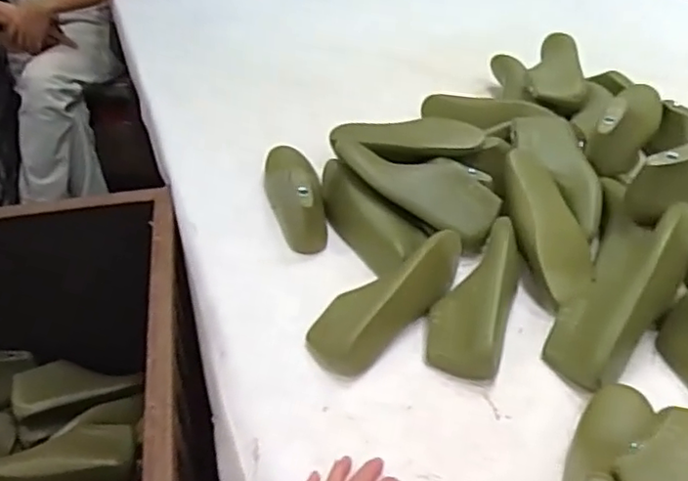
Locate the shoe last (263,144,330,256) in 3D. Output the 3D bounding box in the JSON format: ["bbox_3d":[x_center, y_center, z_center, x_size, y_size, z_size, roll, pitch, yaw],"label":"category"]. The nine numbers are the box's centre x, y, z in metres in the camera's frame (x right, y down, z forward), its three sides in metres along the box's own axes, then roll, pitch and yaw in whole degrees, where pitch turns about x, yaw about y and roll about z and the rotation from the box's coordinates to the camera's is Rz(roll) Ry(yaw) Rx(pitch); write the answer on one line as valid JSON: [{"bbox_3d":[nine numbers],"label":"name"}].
[{"bbox_3d":[-0.069,-0.082,0.874,0.072,0.077,0.214,-8,38,-8],"label":"shoe last"}]

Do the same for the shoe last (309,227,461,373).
[{"bbox_3d":[0.051,0.055,0.709,0.083,0.069,0.223,27,46,32],"label":"shoe last"}]

